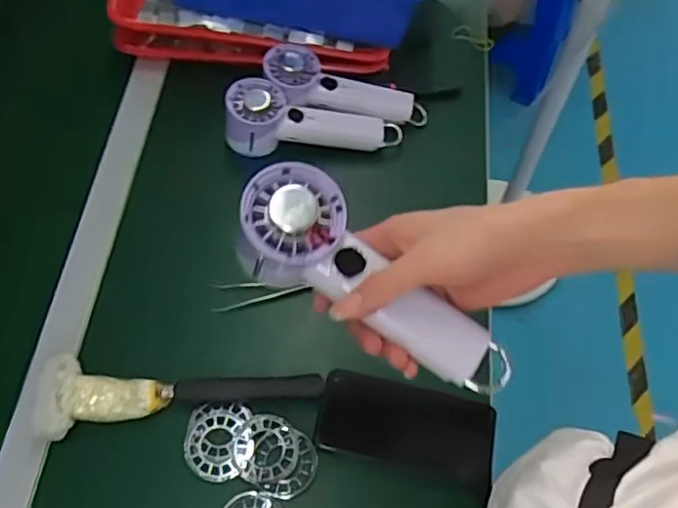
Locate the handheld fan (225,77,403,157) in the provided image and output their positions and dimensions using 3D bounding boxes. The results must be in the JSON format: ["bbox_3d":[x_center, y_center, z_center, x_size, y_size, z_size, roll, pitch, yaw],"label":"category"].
[{"bbox_3d":[-0.027,-0.145,0.700,0.196,0.058,0.071,4,62,0],"label":"handheld fan"}]

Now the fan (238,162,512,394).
[{"bbox_3d":[0.022,0.019,0.385,0.188,0.033,0.072,35,65,-7],"label":"fan"}]

